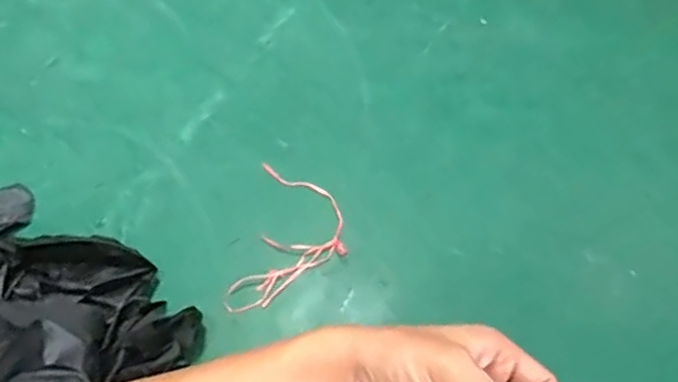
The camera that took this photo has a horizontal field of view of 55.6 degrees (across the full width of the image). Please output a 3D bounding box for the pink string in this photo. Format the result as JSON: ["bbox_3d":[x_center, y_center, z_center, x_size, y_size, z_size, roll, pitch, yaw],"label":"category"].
[{"bbox_3d":[-0.077,0.089,1.074,0.171,0.012,0.273,11,60,8],"label":"pink string"}]

